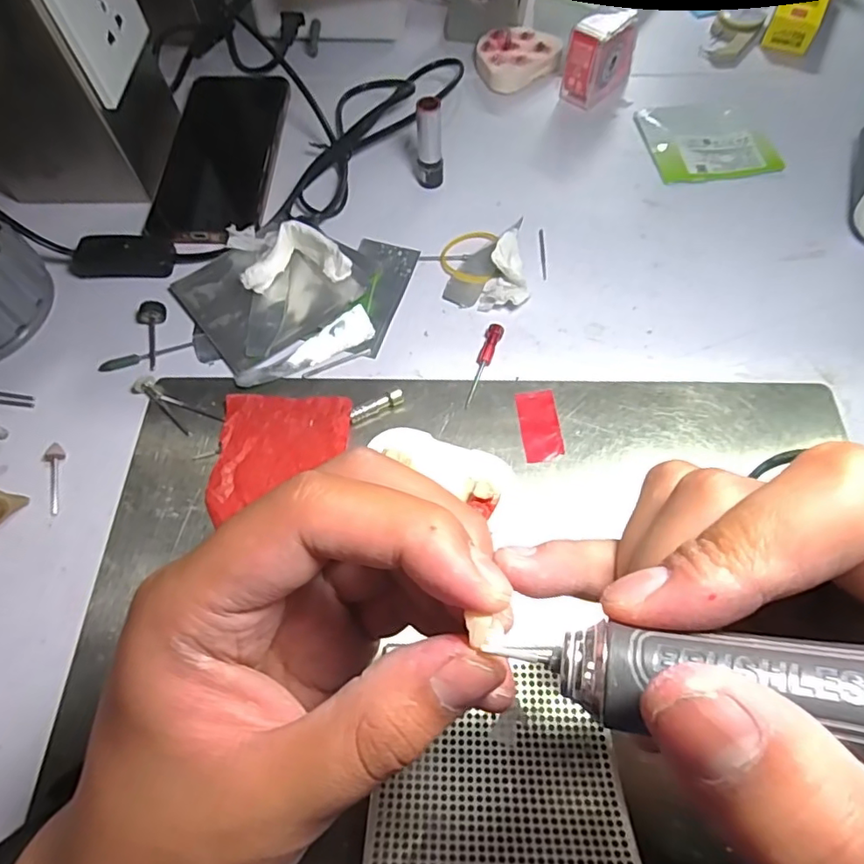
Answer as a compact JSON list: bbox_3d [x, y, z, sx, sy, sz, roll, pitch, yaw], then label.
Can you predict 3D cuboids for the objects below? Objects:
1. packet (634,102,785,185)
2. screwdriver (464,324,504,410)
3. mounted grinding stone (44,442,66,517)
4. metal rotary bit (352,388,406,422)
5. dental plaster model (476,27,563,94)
[{"bbox_3d":[0.207,-0.223,0.421,0.086,0.005,0.088,-7,64,-2],"label":"packet"},{"bbox_3d":[0.031,-0.040,0.331,0.010,0.007,0.057,16,66,8],"label":"screwdriver"},{"bbox_3d":[-0.209,0.025,0.305,0.009,0.007,0.038,-12,65,-5],"label":"mounted grinding stone"},{"bbox_3d":[-0.032,-0.015,0.319,0.032,0.009,0.007,-22,66,-9],"label":"metal rotary bit"},{"bbox_3d":[0.069,-0.312,0.461,0.066,0.016,0.058,-30,67,-13],"label":"dental plaster model"}]

